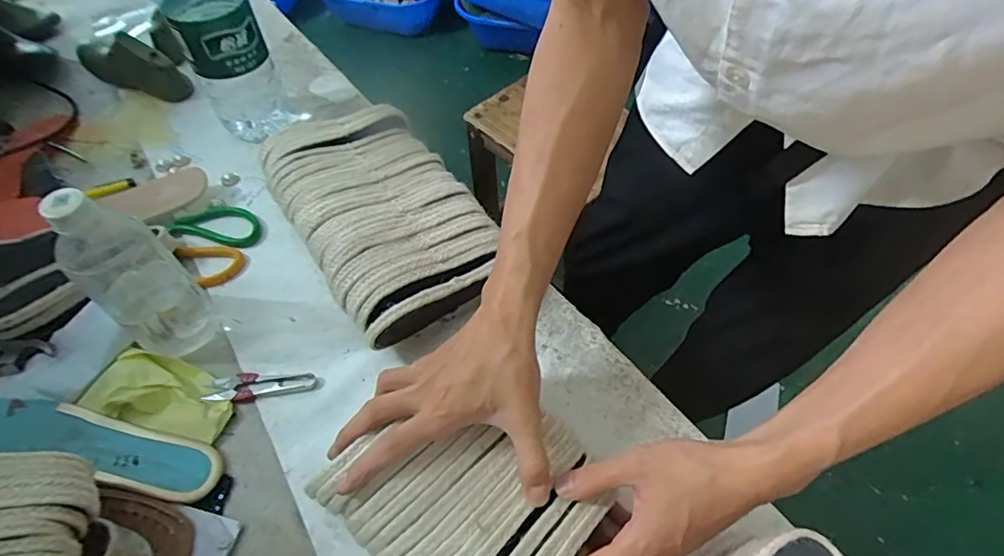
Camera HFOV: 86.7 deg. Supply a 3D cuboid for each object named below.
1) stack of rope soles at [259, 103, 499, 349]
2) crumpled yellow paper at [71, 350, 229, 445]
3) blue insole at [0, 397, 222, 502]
[{"bbox_3d":[-0.126,-0.067,0.563,0.167,0.076,0.280,-30,60,-18],"label":"stack of rope soles"},{"bbox_3d":[-0.306,0.103,0.481,0.129,0.021,0.062,11,57,9],"label":"crumpled yellow paper"},{"bbox_3d":[-0.344,0.139,0.441,0.214,0.030,0.062,15,57,-3],"label":"blue insole"}]

